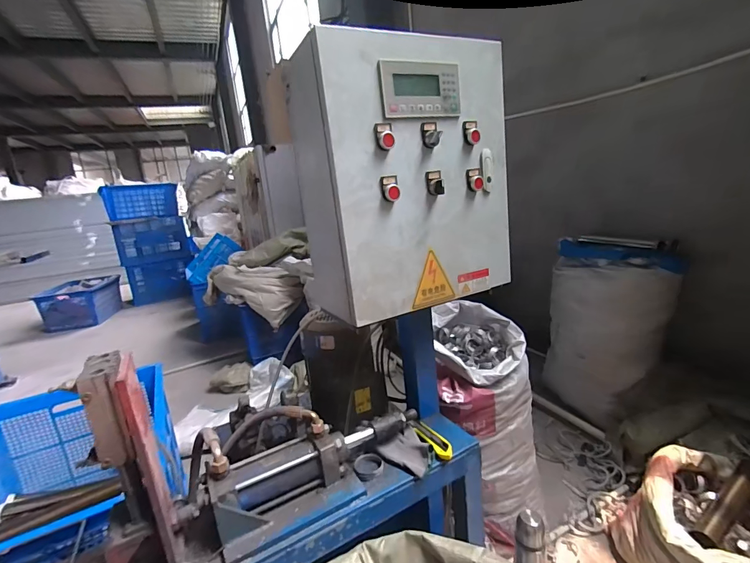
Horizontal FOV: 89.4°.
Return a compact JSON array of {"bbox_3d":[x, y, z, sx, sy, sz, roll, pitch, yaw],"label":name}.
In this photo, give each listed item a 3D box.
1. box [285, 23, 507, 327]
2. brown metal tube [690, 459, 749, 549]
[{"bbox_3d":[0.049,-0.202,0.788,0.419,0.471,0.219,-16,17,-32],"label":"box"},{"bbox_3d":[0.866,0.532,0.925,0.410,0.050,0.054,-16,17,-31],"label":"brown metal tube"}]

